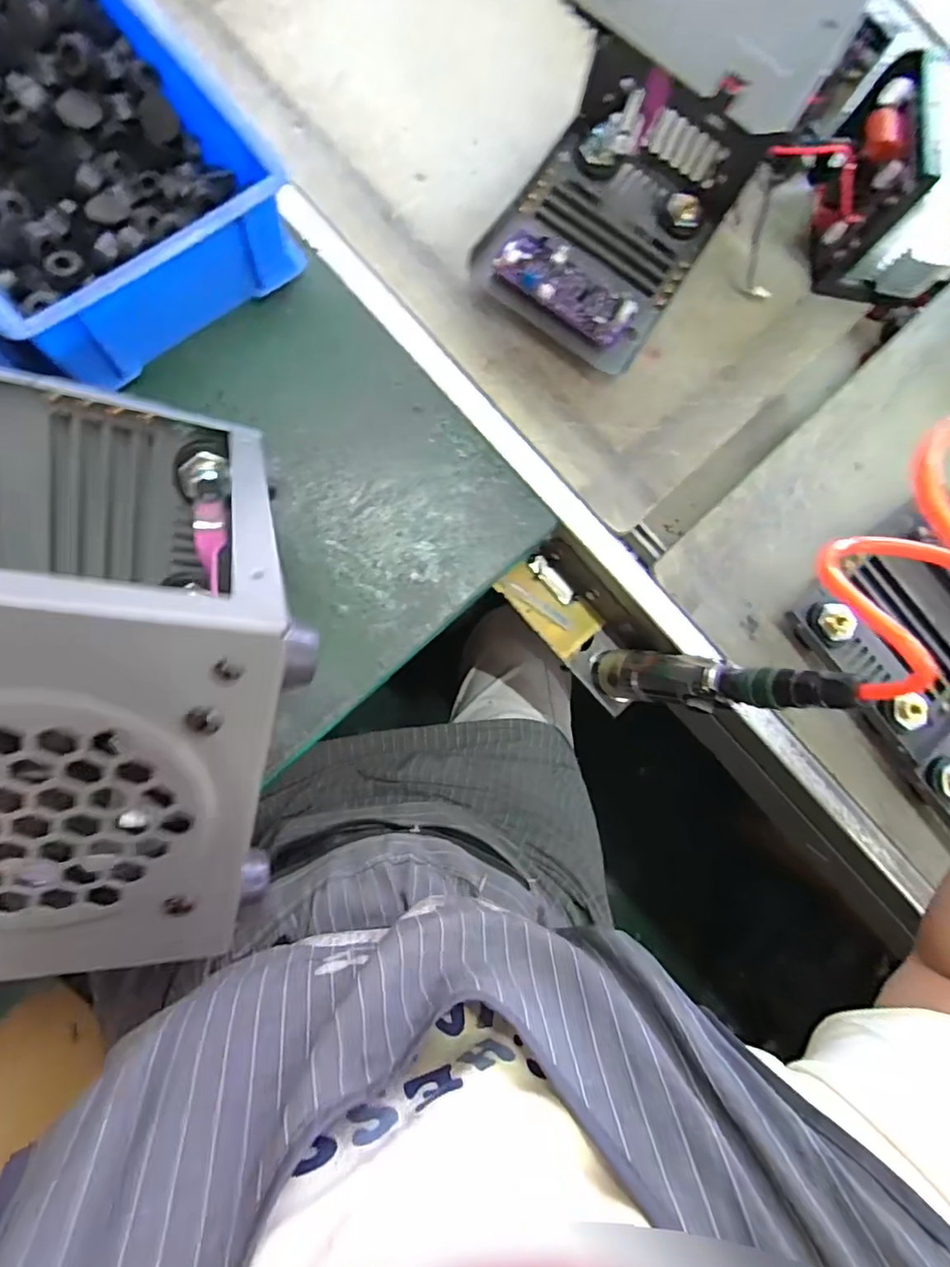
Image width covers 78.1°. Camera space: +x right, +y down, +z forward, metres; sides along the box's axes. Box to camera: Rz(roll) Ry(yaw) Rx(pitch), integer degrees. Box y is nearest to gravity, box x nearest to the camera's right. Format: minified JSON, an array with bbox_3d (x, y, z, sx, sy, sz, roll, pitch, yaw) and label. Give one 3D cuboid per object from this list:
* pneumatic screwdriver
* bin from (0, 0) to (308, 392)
[{"bbox_3d":[0.154,0.032,0.417,0.030,0.219,0.038,18,81,-27],"label":"pneumatic screwdriver"},{"bbox_3d":[-0.291,-0.337,0.399,0.196,0.095,0.293,-41,89,-10],"label":"bin"}]

